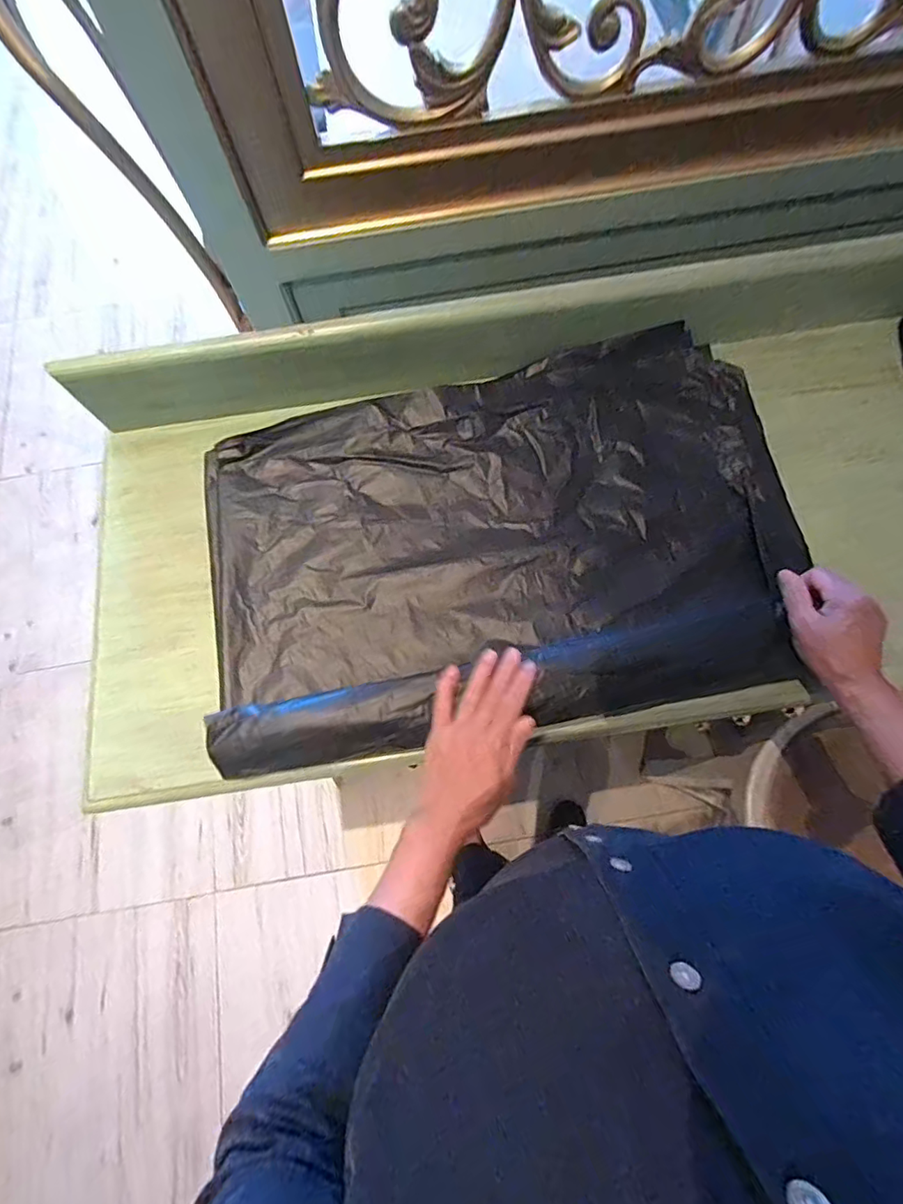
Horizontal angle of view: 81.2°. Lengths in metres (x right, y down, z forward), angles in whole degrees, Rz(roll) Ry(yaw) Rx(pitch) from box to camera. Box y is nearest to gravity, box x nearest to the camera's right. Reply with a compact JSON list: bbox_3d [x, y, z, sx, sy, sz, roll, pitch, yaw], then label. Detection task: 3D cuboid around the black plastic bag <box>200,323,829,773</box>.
[{"bbox_3d":[0.051,-0.070,0.530,0.581,0.052,0.379,-11,74,-1],"label":"black plastic bag"}]

